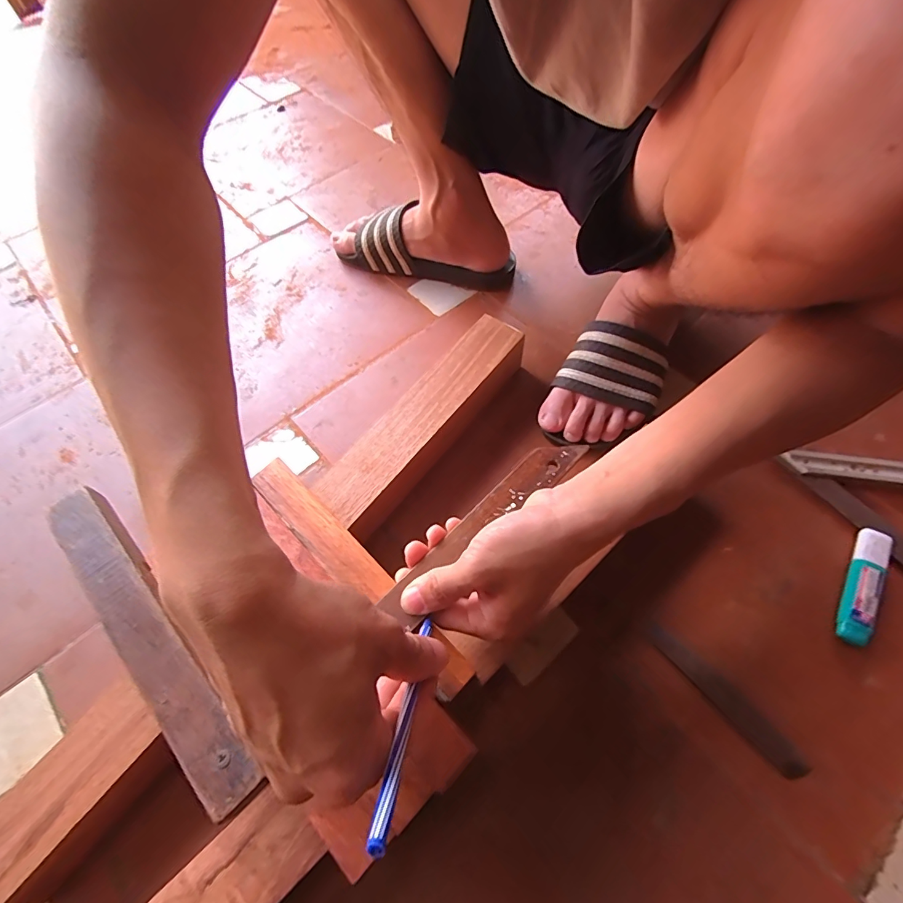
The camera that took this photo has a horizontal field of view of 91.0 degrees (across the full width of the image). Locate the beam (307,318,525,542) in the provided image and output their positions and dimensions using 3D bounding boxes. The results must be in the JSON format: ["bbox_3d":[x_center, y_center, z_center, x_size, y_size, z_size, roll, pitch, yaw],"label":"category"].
[{"bbox_3d":[-0.024,-0.031,0.474,0.059,0.062,0.278,34,66,19],"label":"beam"}]

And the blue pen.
[{"bbox_3d":[-0.022,0.129,0.225,0.008,0.133,0.004,5,105,4],"label":"blue pen"}]

